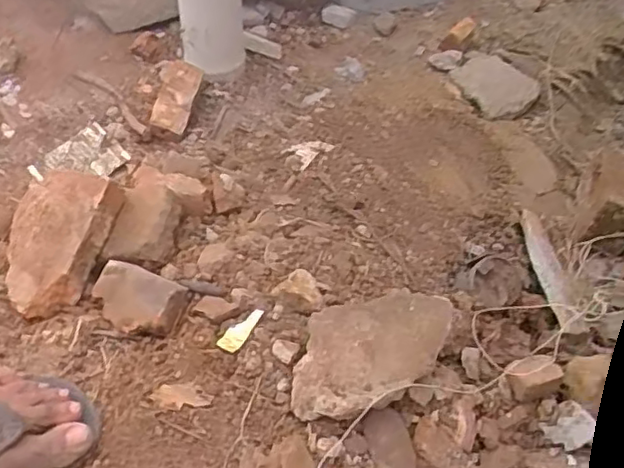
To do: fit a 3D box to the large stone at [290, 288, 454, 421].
[{"bbox_3d":[0.050,0.110,0.602,0.155,0.066,0.090,-21,56,-21],"label":"large stone"}]

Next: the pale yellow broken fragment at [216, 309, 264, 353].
[{"bbox_3d":[-0.068,0.094,0.628,0.052,0.004,0.021,-44,65,-9],"label":"pale yellow broken fragment"}]

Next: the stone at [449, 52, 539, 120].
[{"bbox_3d":[0.266,-0.226,0.961,0.106,0.025,0.128,-27,59,-25],"label":"stone"}]

